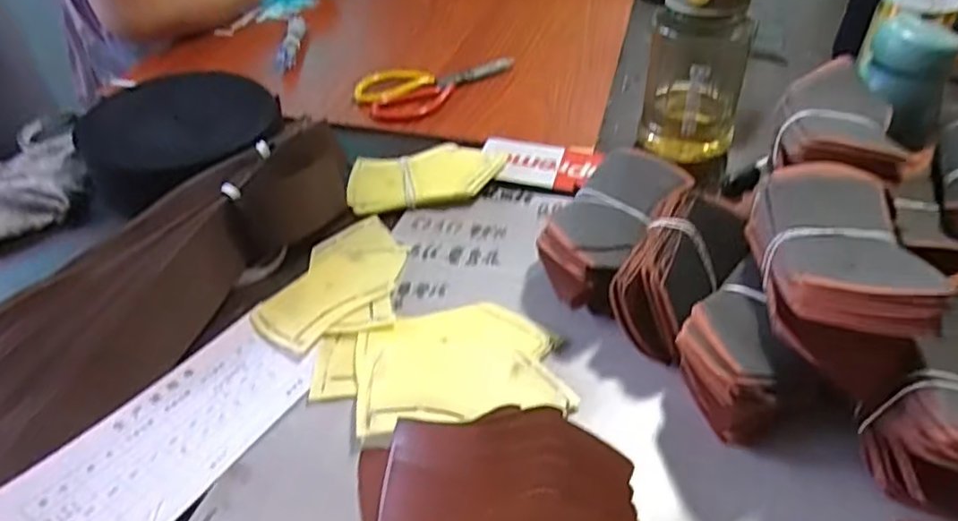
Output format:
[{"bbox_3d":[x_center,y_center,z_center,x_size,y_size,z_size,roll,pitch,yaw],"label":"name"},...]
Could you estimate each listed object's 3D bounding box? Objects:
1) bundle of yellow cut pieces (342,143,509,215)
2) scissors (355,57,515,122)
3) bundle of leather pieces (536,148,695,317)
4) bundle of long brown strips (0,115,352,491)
[{"bbox_3d":[-0.049,-0.079,0.610,0.145,0.020,0.079,-6,40,-5],"label":"bundle of yellow cut pieces"},{"bbox_3d":[-0.045,-0.220,0.778,0.207,0.029,0.077,-29,47,-28],"label":"scissors"},{"bbox_3d":[0.103,-0.022,0.514,0.077,0.061,0.160,22,45,25],"label":"bundle of leather pieces"},{"bbox_3d":[-0.297,0.026,0.460,0.228,0.058,0.478,15,43,19],"label":"bundle of long brown strips"}]

